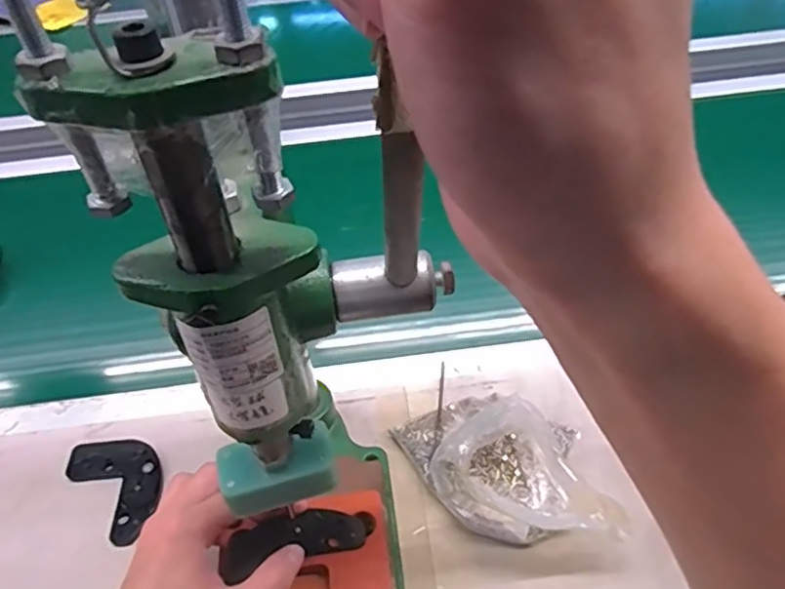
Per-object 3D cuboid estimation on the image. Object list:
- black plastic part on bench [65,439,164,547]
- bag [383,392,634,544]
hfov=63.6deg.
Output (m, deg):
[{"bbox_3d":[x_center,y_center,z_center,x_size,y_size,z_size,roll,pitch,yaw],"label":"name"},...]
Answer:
[{"bbox_3d":[-0.209,0.142,0.490,0.057,0.008,0.098,-36,51,-29],"label":"black plastic part on bench"},{"bbox_3d":[0.074,0.118,0.452,0.158,0.057,0.101,21,49,25],"label":"bag"}]

